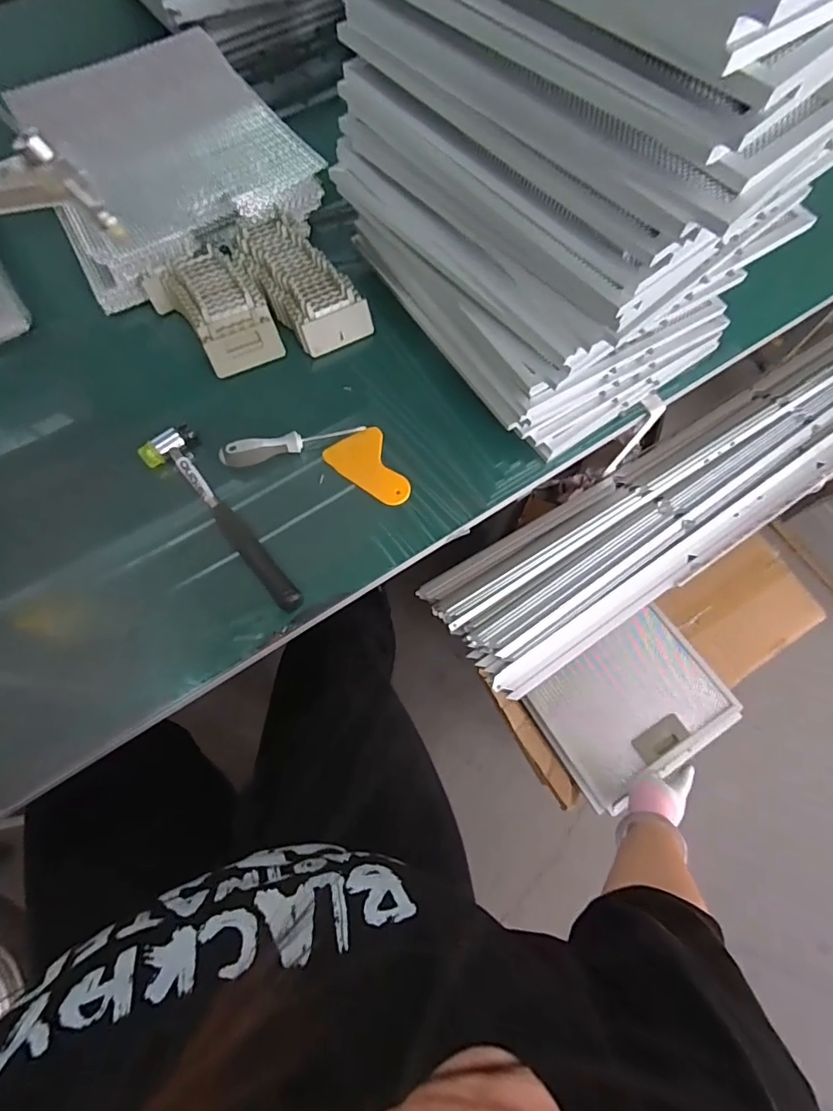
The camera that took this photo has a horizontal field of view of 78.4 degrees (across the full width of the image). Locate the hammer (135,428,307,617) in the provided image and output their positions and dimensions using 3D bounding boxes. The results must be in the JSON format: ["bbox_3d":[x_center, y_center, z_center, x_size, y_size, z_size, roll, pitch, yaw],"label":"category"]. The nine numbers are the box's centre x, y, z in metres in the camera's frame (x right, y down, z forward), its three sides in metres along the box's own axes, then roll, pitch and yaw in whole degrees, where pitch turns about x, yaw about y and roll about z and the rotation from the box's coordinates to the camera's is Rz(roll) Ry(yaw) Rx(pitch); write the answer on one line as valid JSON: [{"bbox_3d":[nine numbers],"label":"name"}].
[{"bbox_3d":[-0.202,-0.038,0.537,0.056,0.027,0.244,-37,75,-14],"label":"hammer"}]

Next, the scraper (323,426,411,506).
[{"bbox_3d":[-0.049,-0.098,0.578,0.068,0.009,0.099,-38,84,-13],"label":"scraper"}]

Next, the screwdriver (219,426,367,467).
[{"bbox_3d":[-0.137,-0.126,0.568,0.157,0.028,0.020,-16,71,-7],"label":"screwdriver"}]

